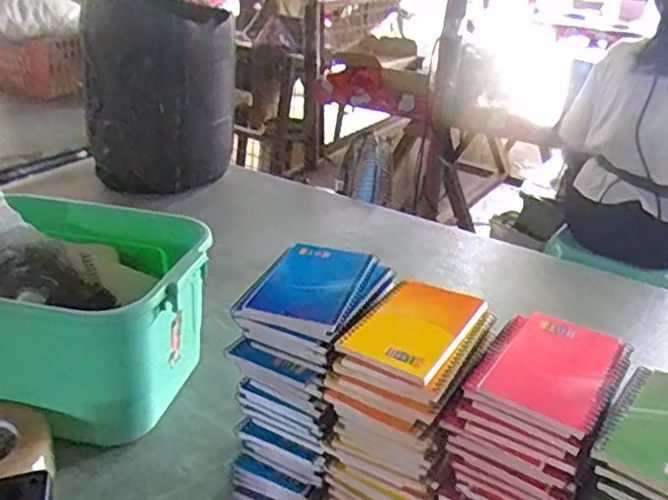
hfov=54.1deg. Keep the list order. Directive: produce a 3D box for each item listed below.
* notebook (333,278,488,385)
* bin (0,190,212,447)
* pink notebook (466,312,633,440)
[{"bbox_3d":[0.067,0.063,0.554,0.086,0.011,0.126,17,31,24],"label":"notebook"},{"bbox_3d":[-0.325,0.072,0.791,0.341,0.180,0.250,6,26,6],"label":"bin"},{"bbox_3d":[0.176,0.094,0.515,0.086,0.015,0.139,22,33,31],"label":"pink notebook"}]

